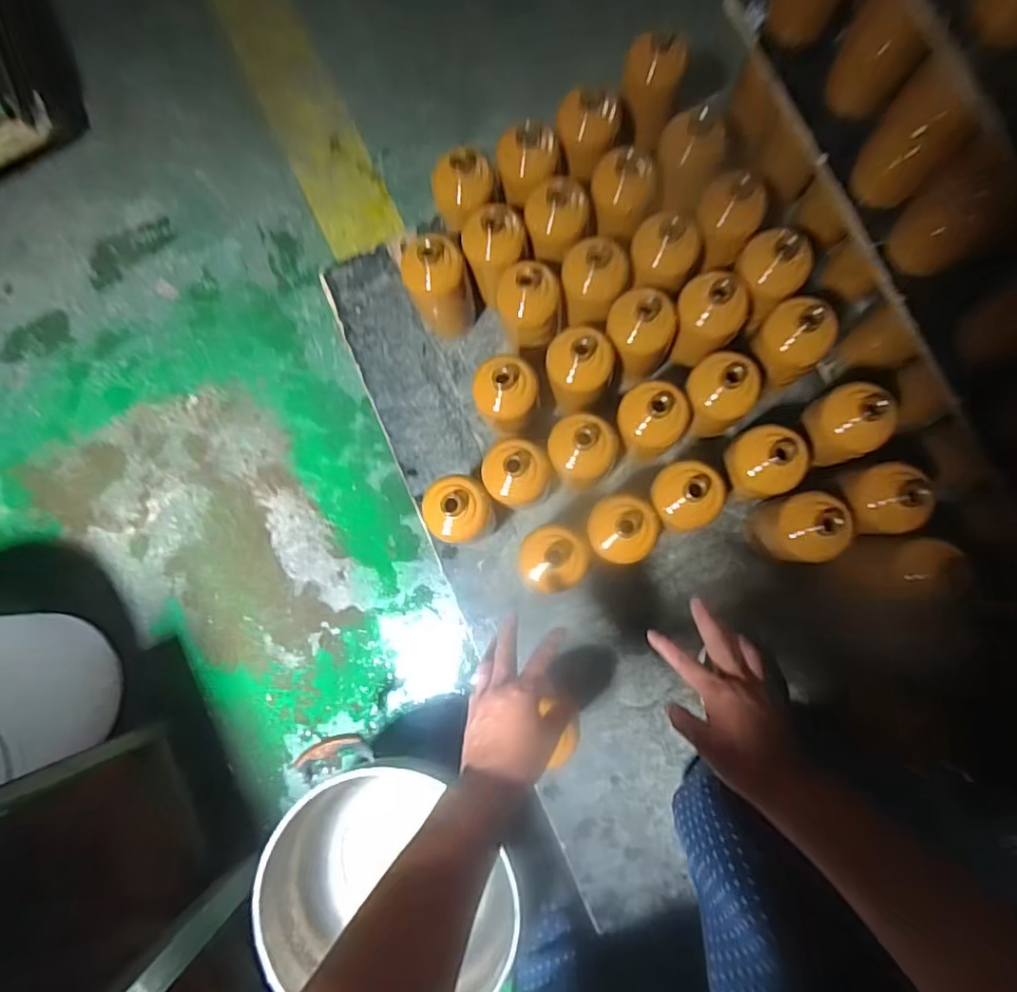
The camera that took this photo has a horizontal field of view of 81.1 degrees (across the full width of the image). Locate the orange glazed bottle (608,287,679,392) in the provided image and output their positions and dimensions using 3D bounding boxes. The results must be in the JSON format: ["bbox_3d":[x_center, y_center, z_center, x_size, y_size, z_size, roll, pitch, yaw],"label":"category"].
[{"bbox_3d":[0.167,-0.208,0.773,0.073,0.158,0.080,-1,82,4],"label":"orange glazed bottle"}]

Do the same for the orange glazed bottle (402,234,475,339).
[{"bbox_3d":[-0.091,-0.283,0.817,0.082,0.186,0.065,-26,81,1],"label":"orange glazed bottle"}]

